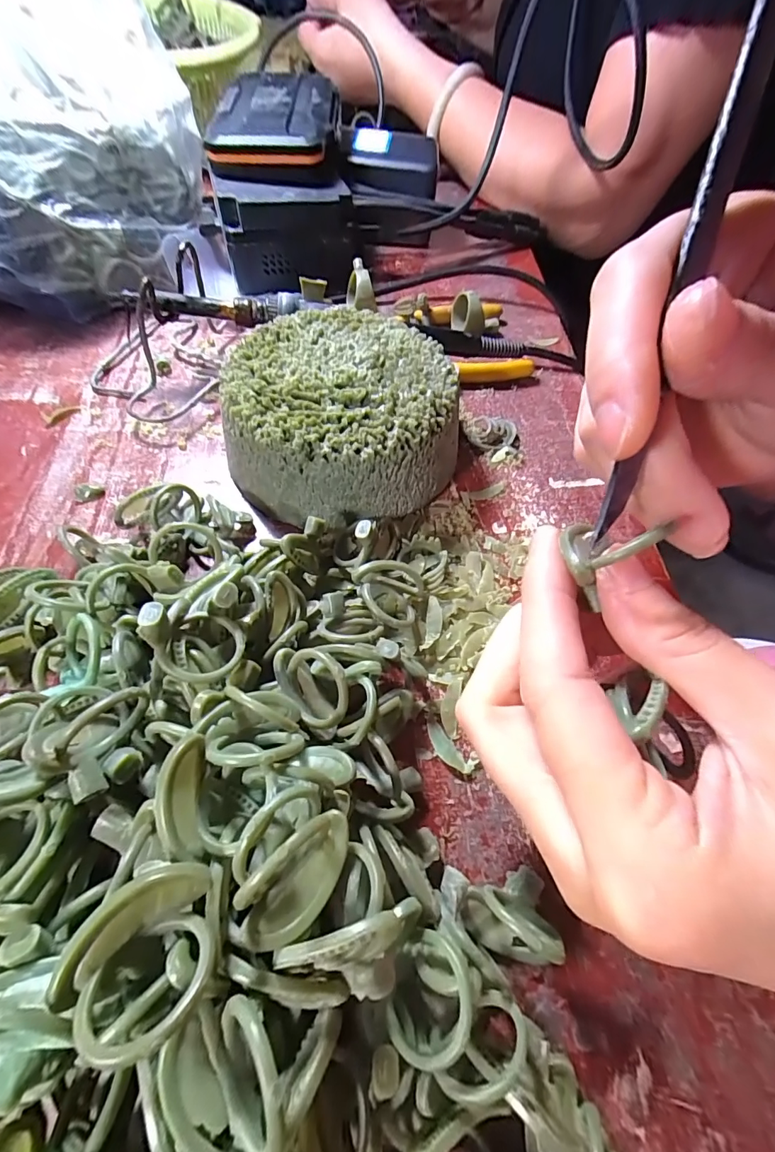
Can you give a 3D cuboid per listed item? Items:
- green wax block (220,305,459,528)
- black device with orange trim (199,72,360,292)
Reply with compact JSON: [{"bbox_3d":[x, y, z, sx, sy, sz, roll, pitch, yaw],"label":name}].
[{"bbox_3d":[-0.020,-0.074,0.201,0.097,0.045,0.102,-2,59,-5],"label":"green wax block"},{"bbox_3d":[-0.068,-0.256,0.288,0.082,0.074,0.140,-8,59,-8],"label":"black device with orange trim"}]

